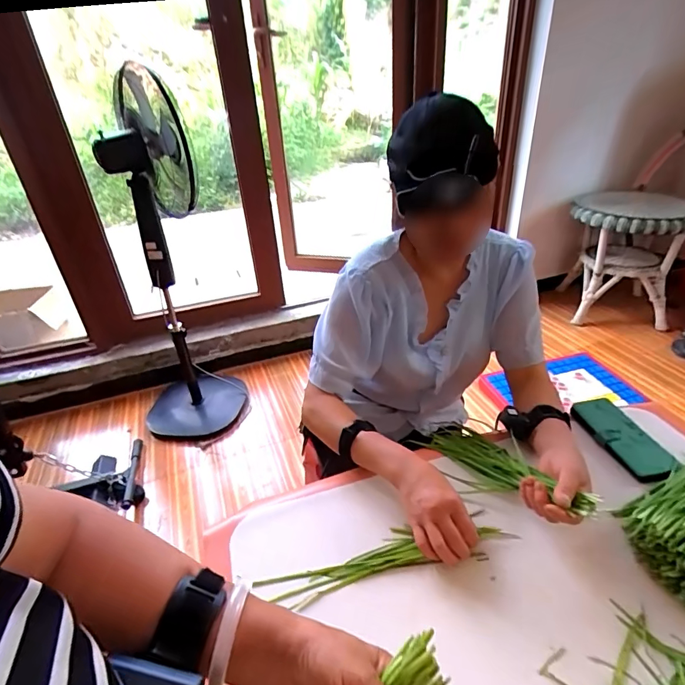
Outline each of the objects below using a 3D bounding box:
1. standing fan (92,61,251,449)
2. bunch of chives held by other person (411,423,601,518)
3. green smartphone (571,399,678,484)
[{"bbox_3d":[-0.639,-0.206,1.536,0.396,1.221,0.386,-19,36,-24],"label":"standing fan"},{"bbox_3d":[0.225,0.186,0.620,0.095,0.039,0.280,-18,16,-23],"label":"bunch of chives held by other person"},{"bbox_3d":[0.455,0.151,0.700,0.080,0.015,0.168,-10,34,-11],"label":"green smartphone"}]

